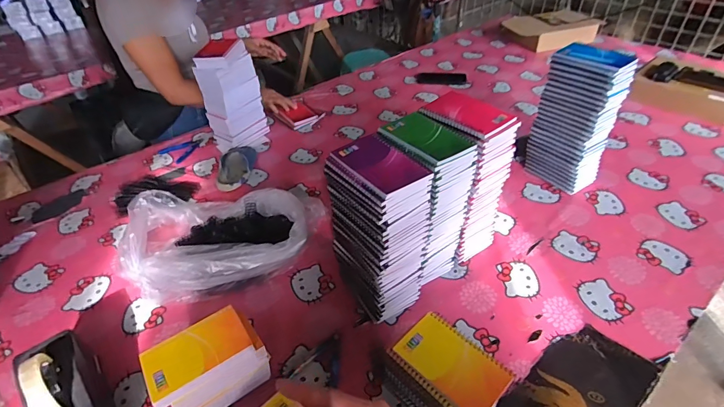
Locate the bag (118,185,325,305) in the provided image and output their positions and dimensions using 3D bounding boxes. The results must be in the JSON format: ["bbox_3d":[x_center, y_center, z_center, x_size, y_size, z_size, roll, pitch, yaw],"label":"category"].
[{"bbox_3d":[-0.272,0.058,0.775,0.356,0.111,0.260,-3,40,2],"label":"bag"}]

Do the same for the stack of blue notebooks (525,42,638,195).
[{"bbox_3d":[0.457,-0.176,0.841,0.096,0.286,0.140,-26,45,-23],"label":"stack of blue notebooks"}]

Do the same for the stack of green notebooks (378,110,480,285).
[{"bbox_3d":[0.106,0.007,0.673,0.101,0.285,0.123,-30,46,-27],"label":"stack of green notebooks"}]

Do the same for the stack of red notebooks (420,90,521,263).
[{"bbox_3d":[0.180,-0.038,0.715,0.101,0.293,0.132,-27,45,-24],"label":"stack of red notebooks"}]

